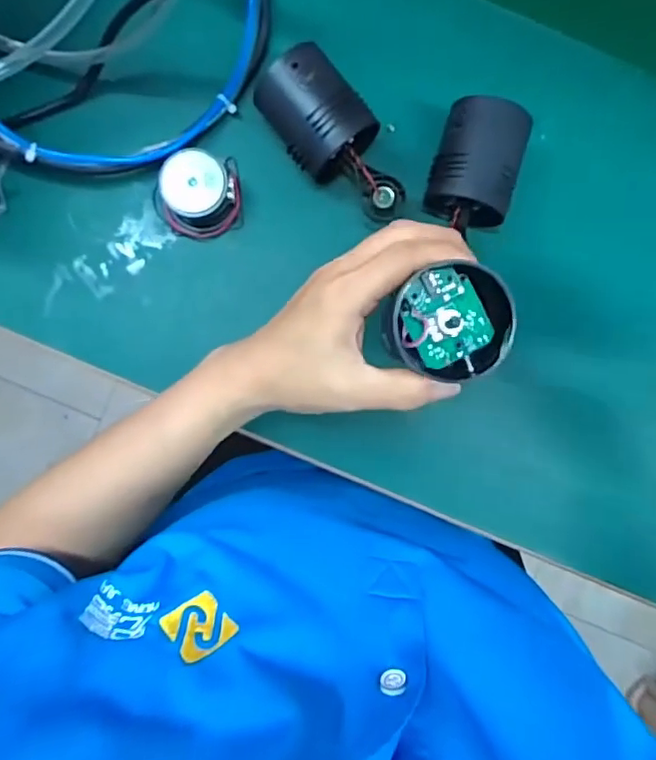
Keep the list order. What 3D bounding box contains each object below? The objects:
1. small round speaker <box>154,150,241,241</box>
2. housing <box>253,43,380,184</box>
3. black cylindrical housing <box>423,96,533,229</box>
[{"bbox_3d":[-0.088,-0.125,0.396,0.056,0.035,0.049,-5,89,-1],"label":"small round speaker"},{"bbox_3d":[-0.009,-0.171,0.386,0.054,0.059,0.066,-38,90,-2],"label":"housing"},{"bbox_3d":[0.097,-0.141,0.399,0.055,0.049,0.078,15,88,-1],"label":"black cylindrical housing"}]

